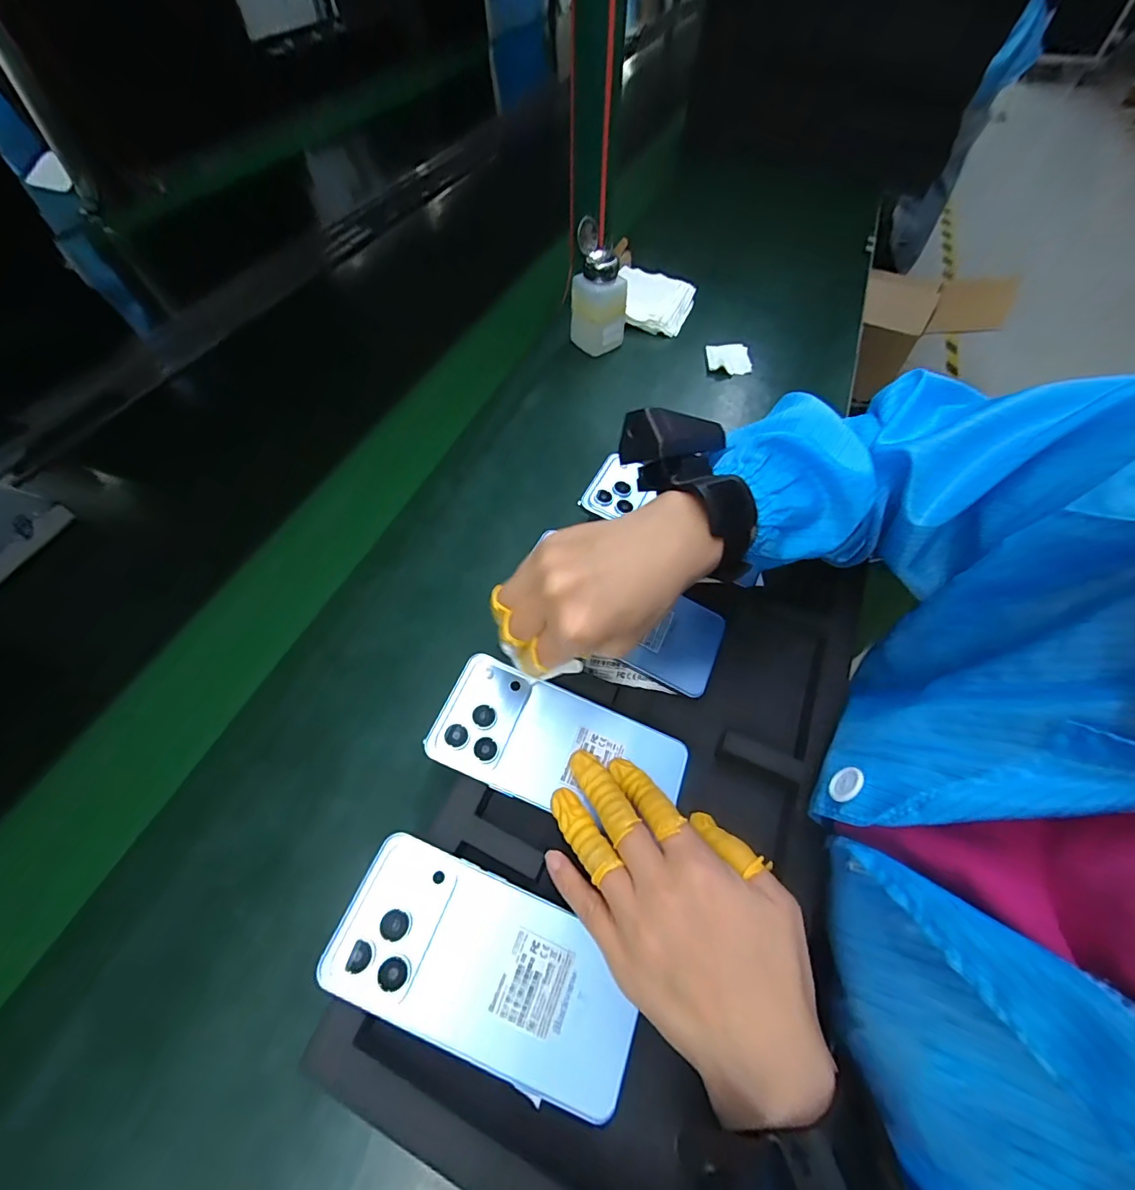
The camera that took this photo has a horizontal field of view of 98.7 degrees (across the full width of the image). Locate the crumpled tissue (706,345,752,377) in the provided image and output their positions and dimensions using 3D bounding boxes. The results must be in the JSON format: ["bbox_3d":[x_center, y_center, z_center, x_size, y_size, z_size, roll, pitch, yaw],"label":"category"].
[{"bbox_3d":[0.201,-0.293,0.605,0.057,0.019,0.038,11,58,8],"label":"crumpled tissue"}]

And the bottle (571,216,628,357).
[{"bbox_3d":[0.038,-0.357,0.582,0.052,0.133,0.056,-35,65,-22],"label":"bottle"}]

